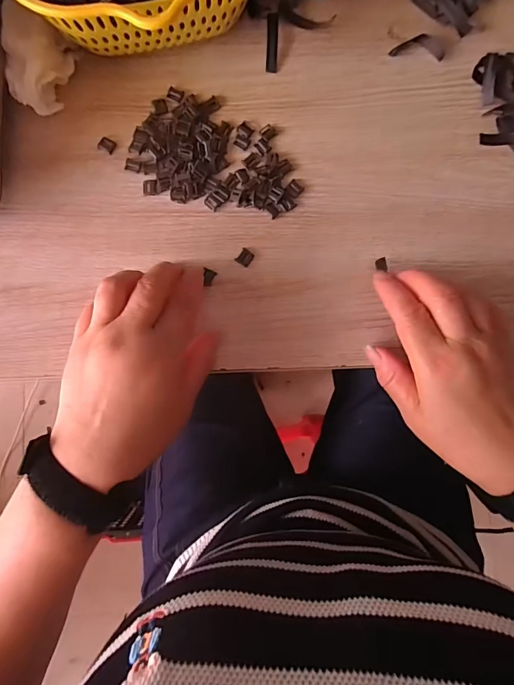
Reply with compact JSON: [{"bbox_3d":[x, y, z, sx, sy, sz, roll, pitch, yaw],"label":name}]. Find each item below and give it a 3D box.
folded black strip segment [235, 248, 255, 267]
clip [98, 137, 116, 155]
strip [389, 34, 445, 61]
[{"bbox_3d":[-0.009,-0.068,0.312,0.011,0.004,0.012,34,85,3],"label":"folded black strip segment"},{"bbox_3d":[-0.121,-0.160,0.318,0.013,0.004,0.012,21,84,2],"label":"clip"},{"bbox_3d":[0.134,-0.246,0.326,0.042,0.006,0.020,6,84,0],"label":"strip"}]

